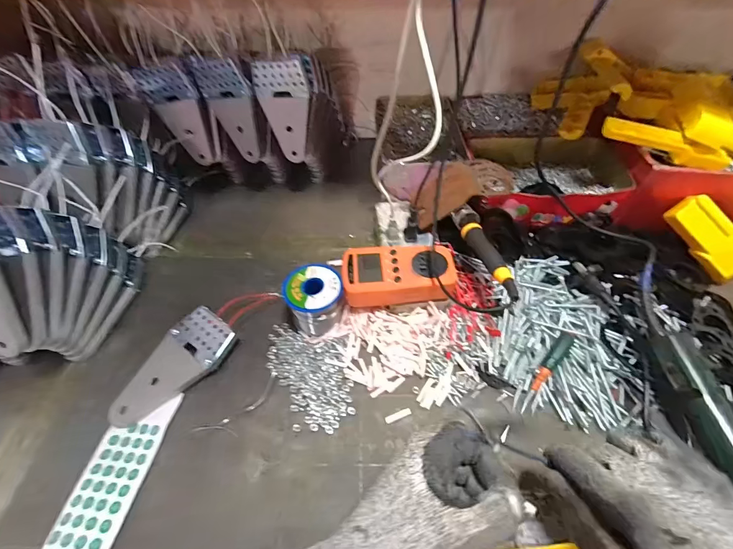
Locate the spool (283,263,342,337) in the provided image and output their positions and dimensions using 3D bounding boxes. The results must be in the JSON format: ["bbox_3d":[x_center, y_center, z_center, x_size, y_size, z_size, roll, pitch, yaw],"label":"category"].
[{"bbox_3d":[-0.060,0.027,0.412,0.063,0.052,0.069,0,51,0],"label":"spool"}]

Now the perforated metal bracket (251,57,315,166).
[{"bbox_3d":[-0.108,-0.224,0.483,0.071,0.126,0.038,-10,52,-9],"label":"perforated metal bracket"}]

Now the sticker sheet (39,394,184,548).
[{"bbox_3d":[-0.239,0.213,0.301,0.057,0.010,0.211,6,48,7],"label":"sticker sheet"}]

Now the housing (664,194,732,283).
[{"bbox_3d":[0.486,-0.075,0.456,0.147,0.042,0.111,-36,88,8],"label":"housing"}]

